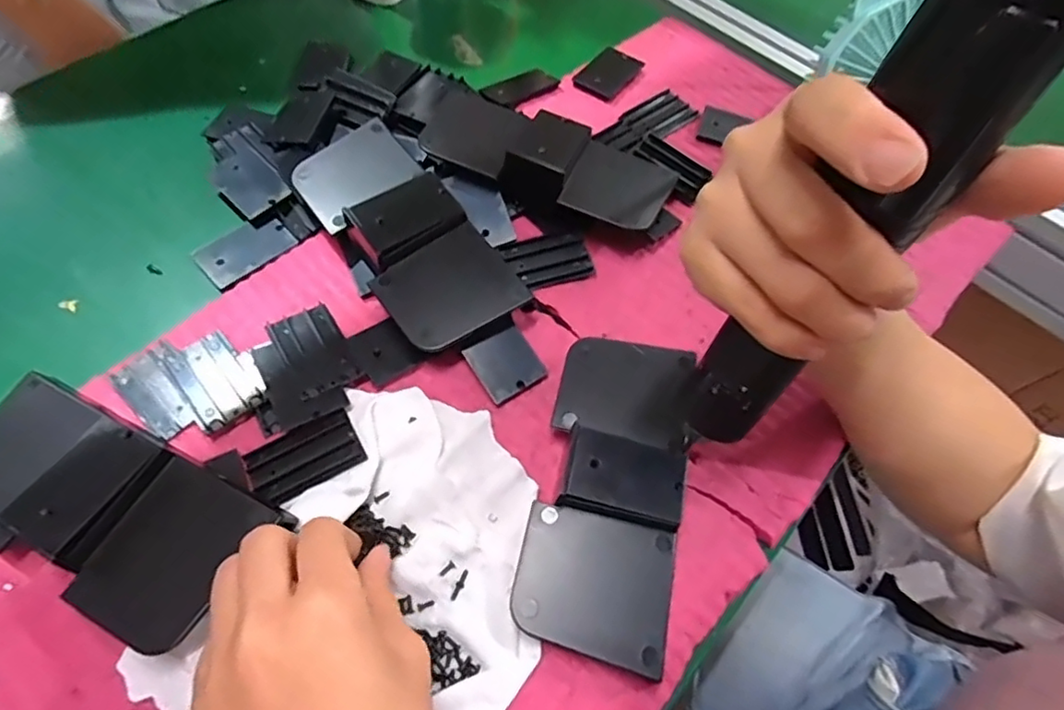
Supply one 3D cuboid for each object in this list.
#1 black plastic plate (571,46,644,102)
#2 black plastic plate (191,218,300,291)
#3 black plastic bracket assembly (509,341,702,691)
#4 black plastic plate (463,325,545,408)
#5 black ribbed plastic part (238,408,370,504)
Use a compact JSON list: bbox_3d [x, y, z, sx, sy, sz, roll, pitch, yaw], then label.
[{"bbox_3d":[0.062,-0.225,0.485,0.035,0.010,0.059,32,63,12],"label":"black plastic plate"},{"bbox_3d":[-0.181,-0.068,0.382,0.055,0.005,0.037,-40,71,-23],"label":"black plastic plate"},{"bbox_3d":[0.039,0.063,0.303,0.069,0.030,0.160,13,61,3],"label":"black plastic bracket assembly"},{"bbox_3d":[-0.015,0.005,0.343,0.036,0.004,0.036,-30,79,-20],"label":"black plastic plate"},{"bbox_3d":[-0.116,0.052,0.309,0.054,0.008,0.034,-26,66,-18],"label":"black ribbed plastic part"}]

